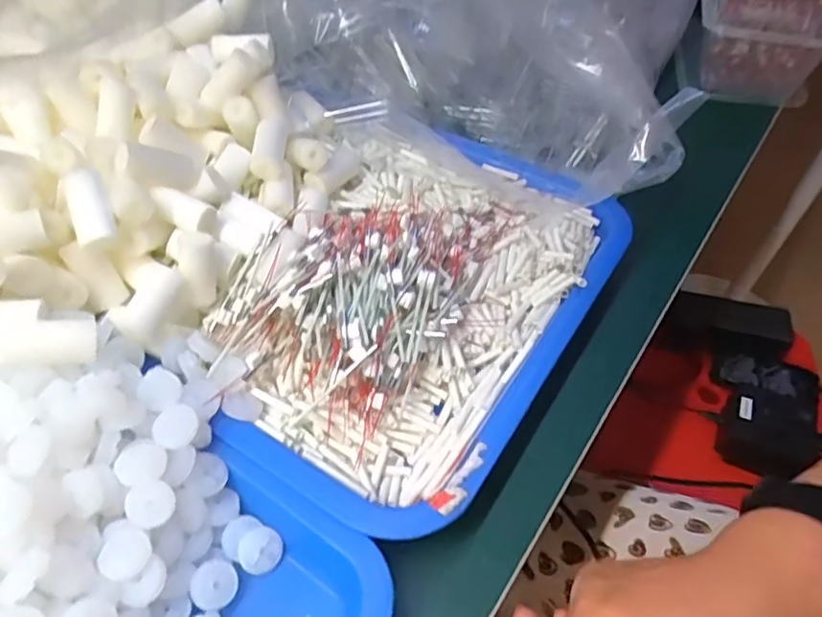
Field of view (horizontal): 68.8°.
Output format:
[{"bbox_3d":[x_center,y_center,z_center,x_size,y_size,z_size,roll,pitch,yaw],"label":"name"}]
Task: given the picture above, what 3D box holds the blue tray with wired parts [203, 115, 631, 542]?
[{"bbox_3d":[-0.002,-0.020,0.380,0.215,0.035,0.292,25,54,18],"label":"blue tray with wired parts"}]

